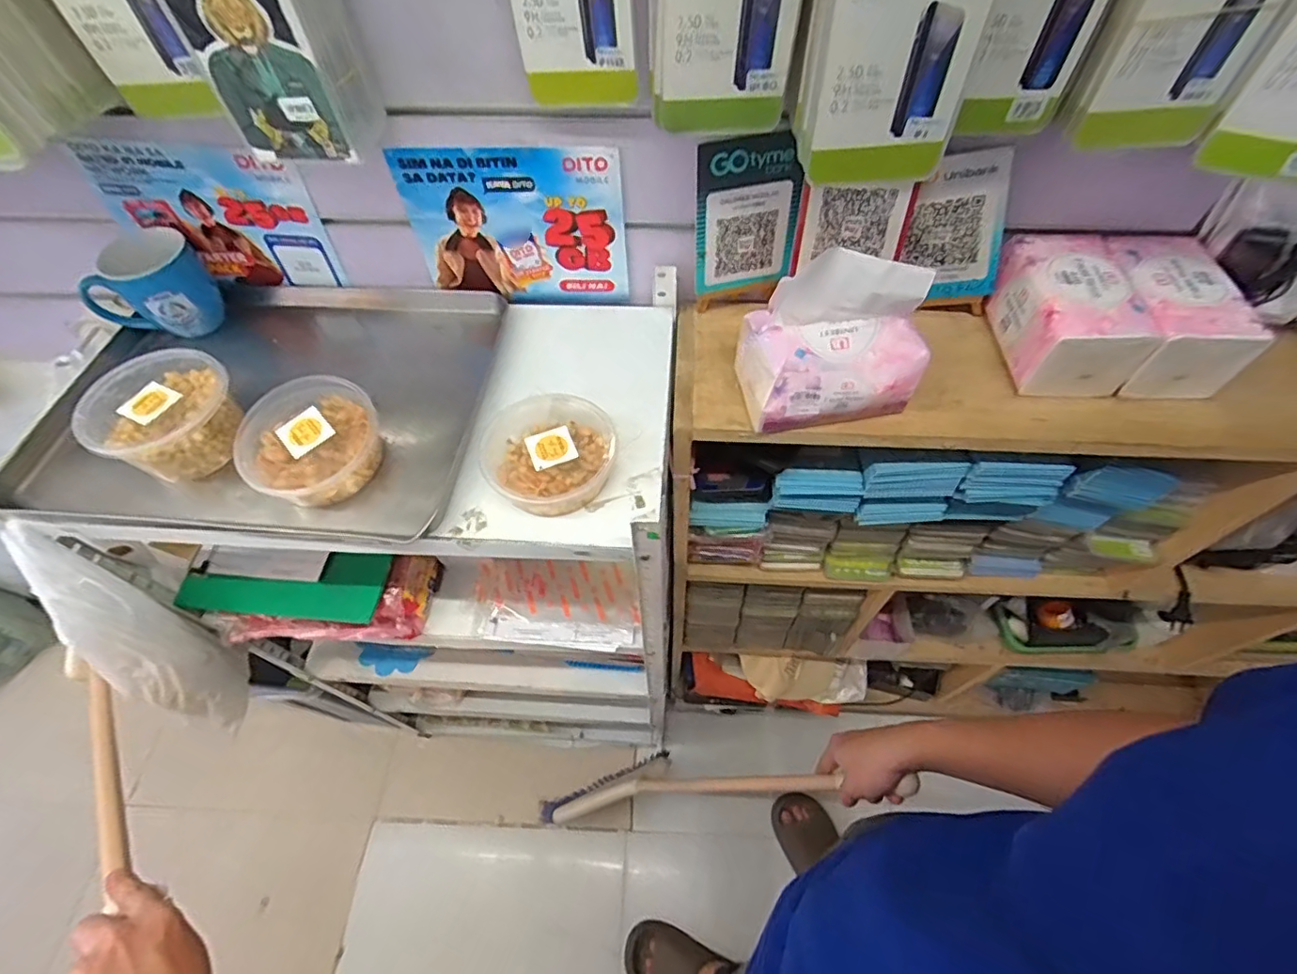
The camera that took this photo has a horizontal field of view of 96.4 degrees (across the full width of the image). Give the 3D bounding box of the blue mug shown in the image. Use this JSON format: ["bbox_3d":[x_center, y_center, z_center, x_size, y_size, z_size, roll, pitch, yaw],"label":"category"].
[{"bbox_3d":[-0.522,-0.208,0.614,0.109,0.101,0.083,-39,64,-22],"label":"blue mug"}]

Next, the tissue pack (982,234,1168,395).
[{"bbox_3d":[0.385,-0.162,0.543,0.093,0.075,0.138,2,57,3],"label":"tissue pack"}]

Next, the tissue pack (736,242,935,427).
[{"bbox_3d":[0.157,-0.128,0.495,0.134,0.128,0.082,-6,57,-2],"label":"tissue pack"}]

